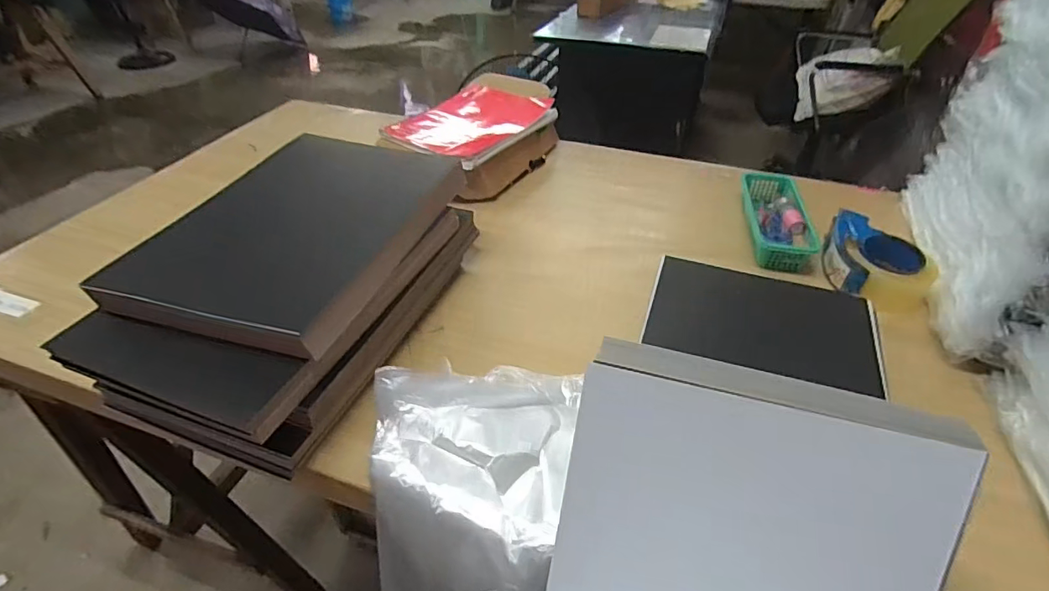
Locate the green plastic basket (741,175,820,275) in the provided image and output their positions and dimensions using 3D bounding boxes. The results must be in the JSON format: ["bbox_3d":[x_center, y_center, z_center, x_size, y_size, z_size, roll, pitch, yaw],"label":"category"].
[{"bbox_3d":[0.396,-0.128,0.813,0.097,0.044,0.233,9,42,10],"label":"green plastic basket"}]

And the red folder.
[{"bbox_3d":[-0.097,-0.325,0.962,0.213,0.031,0.300,23,46,24],"label":"red folder"}]

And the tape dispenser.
[{"bbox_3d":[0.490,-0.052,0.717,0.118,0.057,0.158,7,42,8],"label":"tape dispenser"}]

